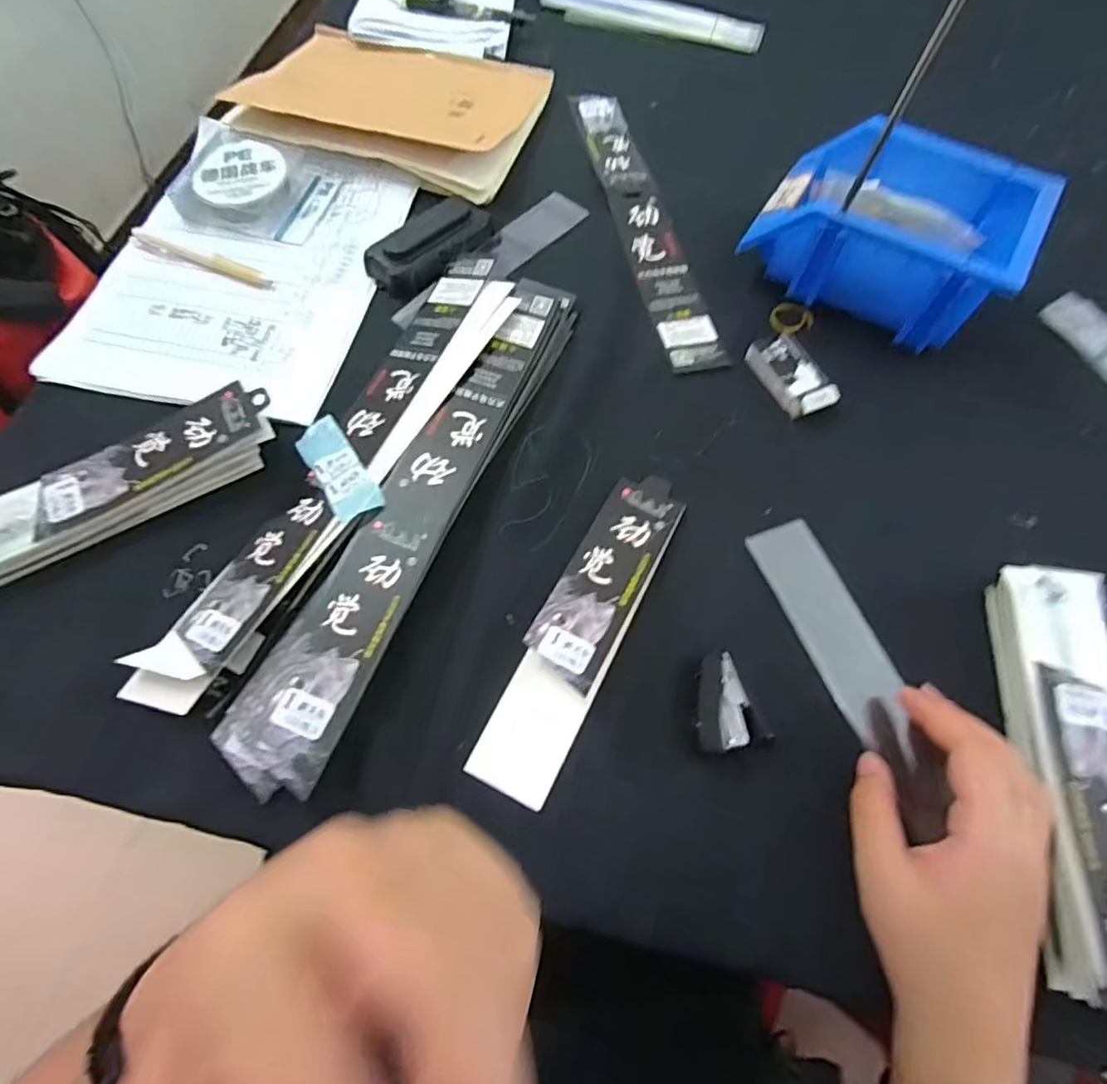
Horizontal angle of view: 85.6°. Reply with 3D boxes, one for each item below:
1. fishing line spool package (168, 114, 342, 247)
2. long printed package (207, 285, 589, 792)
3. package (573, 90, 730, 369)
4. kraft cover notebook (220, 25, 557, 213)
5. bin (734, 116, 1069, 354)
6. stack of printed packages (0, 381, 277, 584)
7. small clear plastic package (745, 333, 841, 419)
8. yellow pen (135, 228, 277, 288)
[{"bbox_3d":[-0.256,-0.301,0.500,0.132,0.026,0.104,16,66,6],"label":"fishing line spool package"},{"bbox_3d":[-0.082,-0.031,0.382,0.064,0.018,0.370,23,67,9],"label":"long printed package"},{"bbox_3d":[0.075,-0.279,0.513,0.043,0.007,0.332,-11,66,-6],"label":"package"},{"bbox_3d":[-0.148,-0.403,0.544,0.252,0.026,0.181,16,66,6],"label":"kraft cover notebook"},{"bbox_3d":[0.254,-0.238,0.452,0.175,0.078,0.131,30,68,12],"label":"bin"},{"bbox_3d":[-0.280,-0.034,0.374,0.213,0.031,0.050,-28,69,-13],"label":"stack of printed packages"},{"bbox_3d":[0.173,-0.121,0.436,0.035,0.018,0.067,-22,68,-11],"label":"small clear plastic package"},{"bbox_3d":[-0.278,-0.224,0.471,0.120,0.009,0.016,18,66,7],"label":"yellow pen"}]

